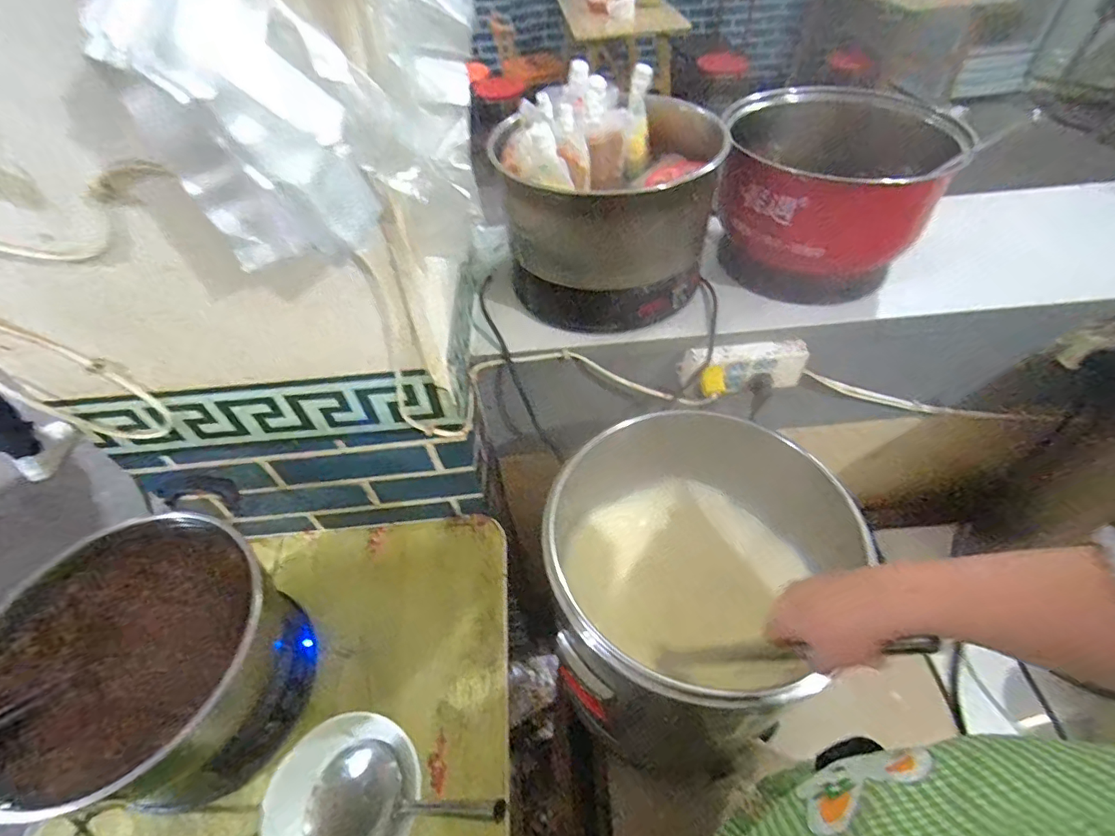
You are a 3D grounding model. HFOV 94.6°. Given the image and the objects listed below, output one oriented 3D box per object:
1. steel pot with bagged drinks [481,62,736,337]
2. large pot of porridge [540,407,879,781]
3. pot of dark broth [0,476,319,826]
[{"bbox_3d":[0.074,-0.306,0.723,0.270,0.242,0.258,-2,50,2],"label":"steel pot with bagged drinks"},{"bbox_3d":[0.166,0.215,0.750,0.398,0.328,0.409,-2,50,2],"label":"large pot of porridge"},{"bbox_3d":[-0.446,0.282,0.580,0.269,0.186,0.262,-2,50,2],"label":"pot of dark broth"}]

